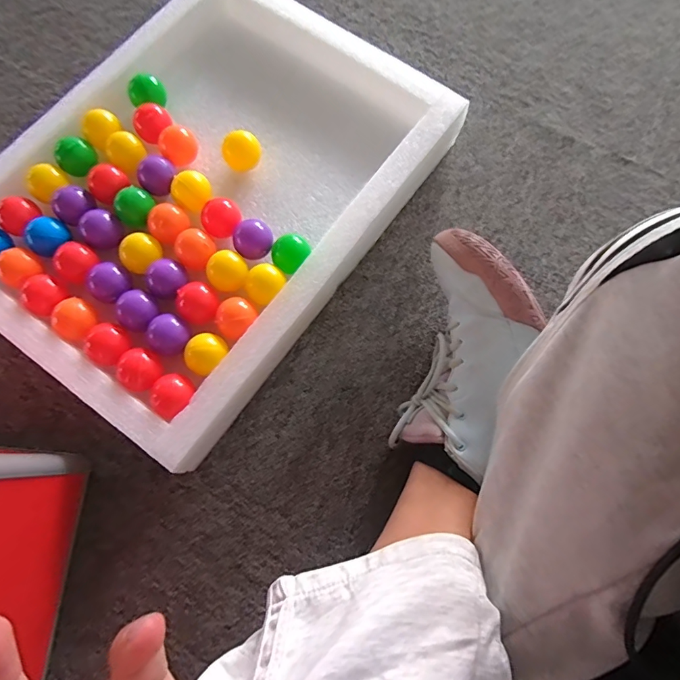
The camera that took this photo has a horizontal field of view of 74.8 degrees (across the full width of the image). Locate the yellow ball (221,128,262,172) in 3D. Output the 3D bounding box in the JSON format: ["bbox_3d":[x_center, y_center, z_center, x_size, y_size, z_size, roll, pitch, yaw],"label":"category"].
[{"bbox_3d":[-0.096,-0.184,0.441,0.036,0.033,0.030,-25,76,-5],"label":"yellow ball"}]

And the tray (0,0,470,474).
[{"bbox_3d":[-0.127,-0.149,0.446,0.330,0.069,0.433,36,79,8],"label":"tray"}]

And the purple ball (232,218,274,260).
[{"bbox_3d":[-0.080,-0.091,0.419,0.035,0.030,0.037,0,75,2],"label":"purple ball"}]

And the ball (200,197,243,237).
[{"bbox_3d":[-0.111,-0.112,0.424,0.035,0.032,0.033,0,75,2],"label":"ball"}]

